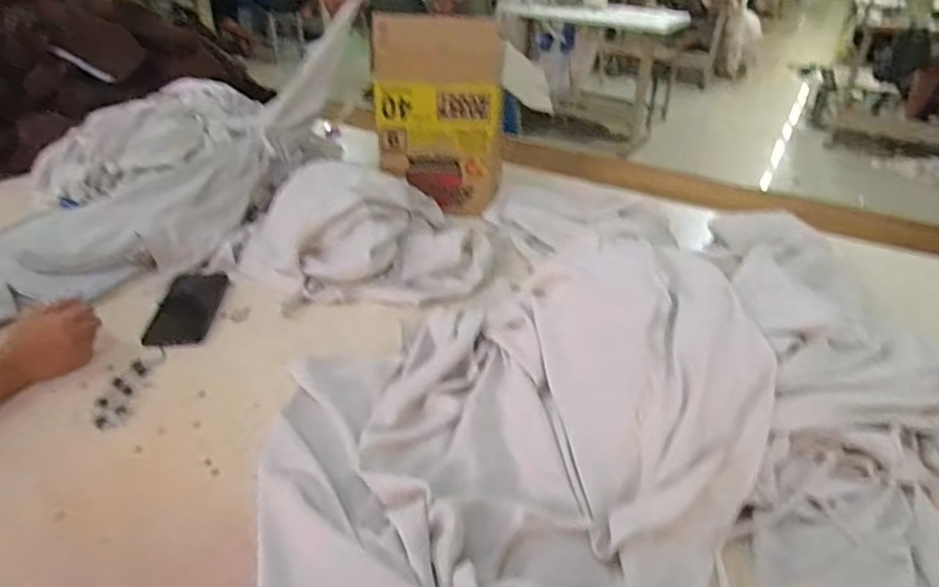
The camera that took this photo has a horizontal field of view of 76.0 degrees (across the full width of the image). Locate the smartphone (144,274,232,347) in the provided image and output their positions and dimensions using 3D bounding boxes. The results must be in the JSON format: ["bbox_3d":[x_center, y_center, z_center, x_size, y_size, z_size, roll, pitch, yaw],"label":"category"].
[{"bbox_3d":[-0.392,0.019,0.841,0.078,0.012,0.170,-2,34,-4],"label":"smartphone"}]

